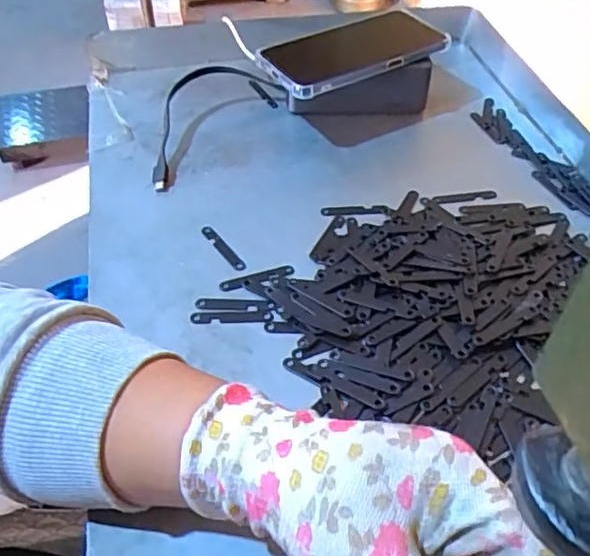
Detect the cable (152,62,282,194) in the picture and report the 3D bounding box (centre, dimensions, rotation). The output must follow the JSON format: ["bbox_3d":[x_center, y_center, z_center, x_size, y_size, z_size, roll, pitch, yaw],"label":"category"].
[{"bbox_3d":[-0.088,-0.141,0.534,0.080,0.027,0.165,27,51,23],"label":"cable"}]

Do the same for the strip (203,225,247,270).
[{"bbox_3d":[-0.052,-0.022,0.446,0.008,0.004,0.054,-26,51,-23],"label":"strip"}]

